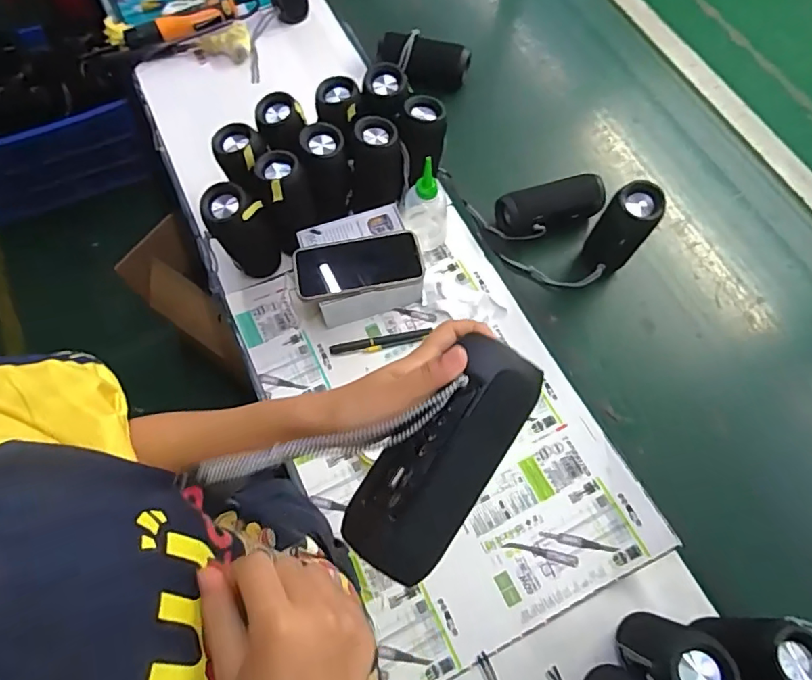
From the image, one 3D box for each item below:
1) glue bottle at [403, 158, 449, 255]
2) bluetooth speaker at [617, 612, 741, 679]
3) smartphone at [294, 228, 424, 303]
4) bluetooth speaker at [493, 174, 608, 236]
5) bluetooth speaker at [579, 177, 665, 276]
[{"bbox_3d":[0.029,-0.190,0.712,0.068,0.138,0.065,-2,68,-2],"label":"glue bottle"},{"bbox_3d":[0.249,0.307,0.504,0.056,0.150,0.063,12,69,3],"label":"bluetooth speaker"},{"bbox_3d":[-0.060,-0.095,0.662,0.163,0.015,0.080,-10,69,-6],"label":"smartphone"},{"bbox_3d":[0.216,-0.200,0.778,0.155,0.058,0.062,-14,69,-7],"label":"bluetooth speaker"},{"bbox_3d":[0.284,-0.139,0.701,0.066,0.158,0.060,36,72,12],"label":"bluetooth speaker"}]

